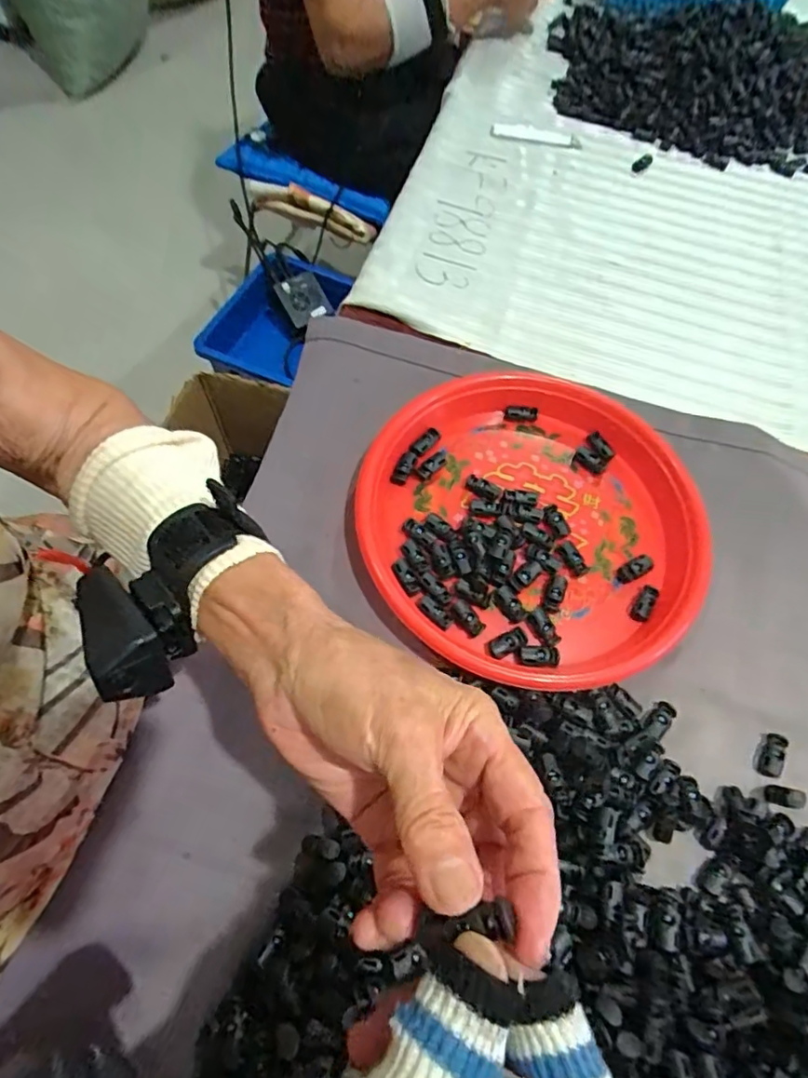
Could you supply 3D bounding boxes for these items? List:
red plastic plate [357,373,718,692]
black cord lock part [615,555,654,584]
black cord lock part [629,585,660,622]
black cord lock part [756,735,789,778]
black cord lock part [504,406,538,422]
[{"bbox_3d":[0.095,-0.022,0.415,0.244,0.045,0.245,2,63,-3],"label":"red plastic plate"},{"bbox_3d":[0.174,0.022,0.418,0.030,0.008,0.013,-23,67,-15],"label":"black cord lock part"},{"bbox_3d":[0.176,0.047,0.406,0.012,0.006,0.028,32,66,12],"label":"black cord lock part"},{"bbox_3d":[0.243,0.141,0.364,0.012,0.008,0.029,30,65,11],"label":"black cord lock part"},{"bbox_3d":[0.100,-0.106,0.473,0.028,0.006,0.012,5,63,-1],"label":"black cord lock part"}]

